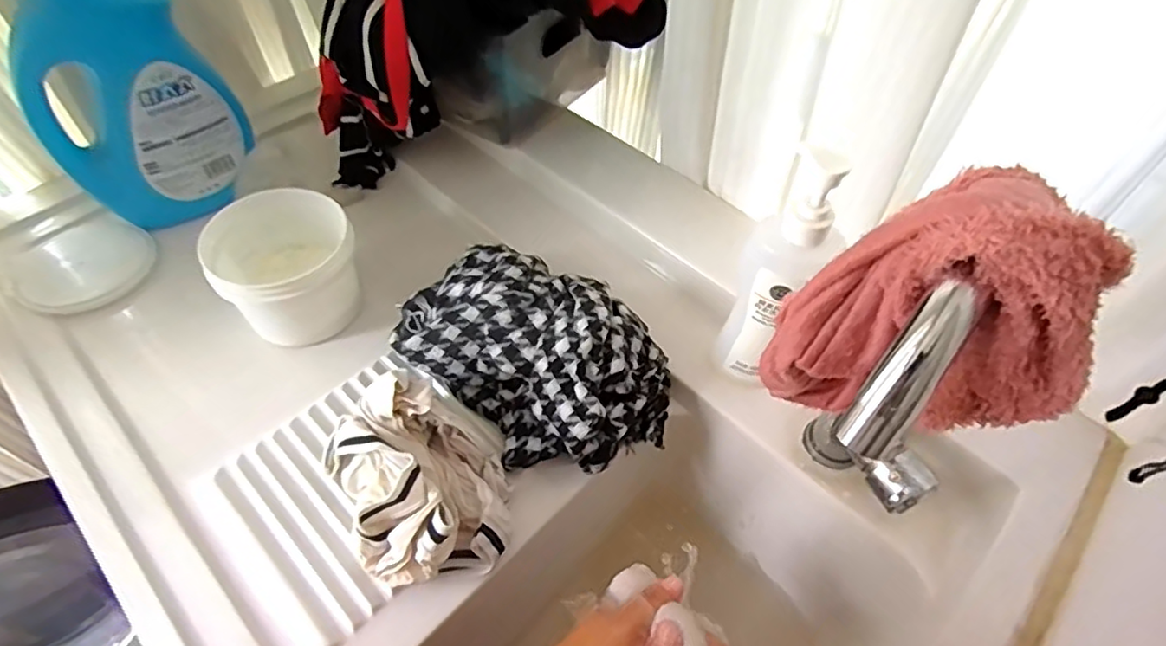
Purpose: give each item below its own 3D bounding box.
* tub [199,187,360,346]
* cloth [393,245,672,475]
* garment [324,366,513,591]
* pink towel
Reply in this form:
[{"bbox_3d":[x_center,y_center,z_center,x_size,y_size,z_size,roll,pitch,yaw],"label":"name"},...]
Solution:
[{"bbox_3d":[-0.278,-0.044,0.589,0.119,0.114,0.122,0,55,0],"label":"tub"},{"bbox_3d":[-0.045,0.021,0.532,0.239,0.080,0.161,38,63,24],"label":"cloth"},{"bbox_3d":[-0.125,0.114,0.459,0.119,0.078,0.151,-27,59,-18],"label":"garment"},{"bbox_3d":[0.152,0.009,0.281,0.110,0.159,0.046,20,57,14],"label":"pink towel"}]

